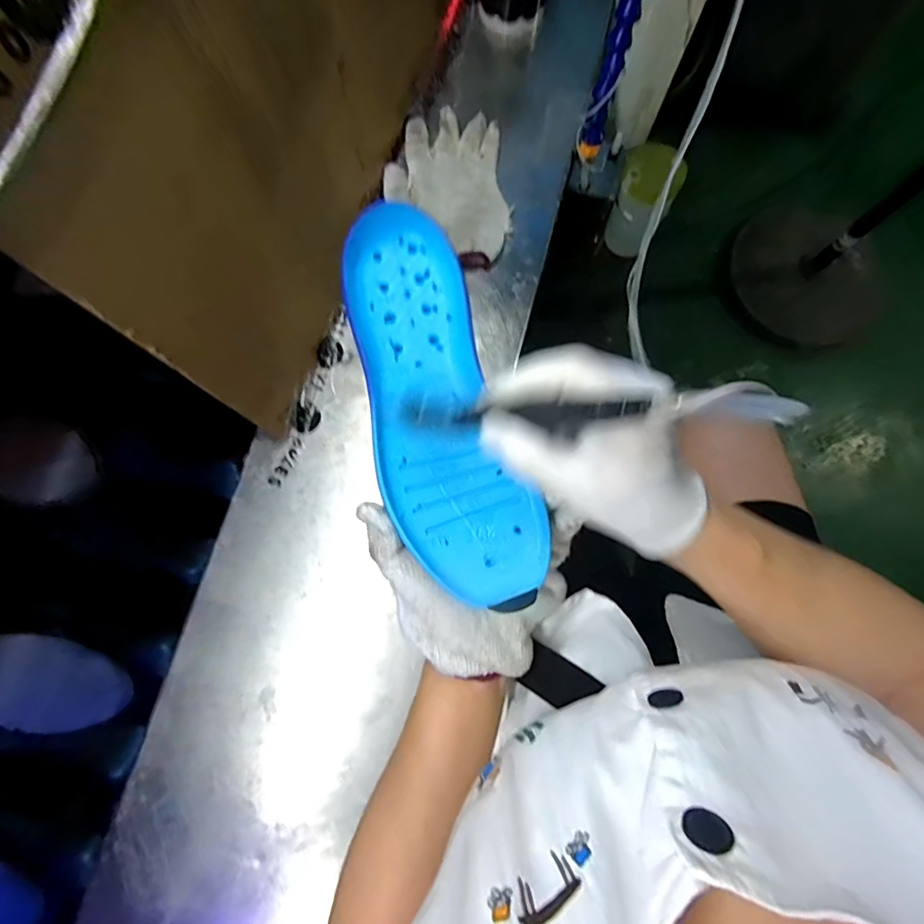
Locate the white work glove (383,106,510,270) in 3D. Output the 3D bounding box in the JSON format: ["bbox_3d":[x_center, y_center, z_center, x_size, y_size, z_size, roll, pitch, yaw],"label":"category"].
[{"bbox_3d":[-0.017,-0.311,0.572,0.132,0.032,0.181,-7,78,-1],"label":"white work glove"}]

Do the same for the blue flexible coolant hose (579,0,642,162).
[{"bbox_3d":[0.157,-0.409,0.534,0.025,0.162,0.029,18,56,5],"label":"blue flexible coolant hose"}]

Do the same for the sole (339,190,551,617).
[{"bbox_3d":[-0.019,-0.039,0.319,0.086,0.021,0.259,-17,85,-3],"label":"sole"}]

